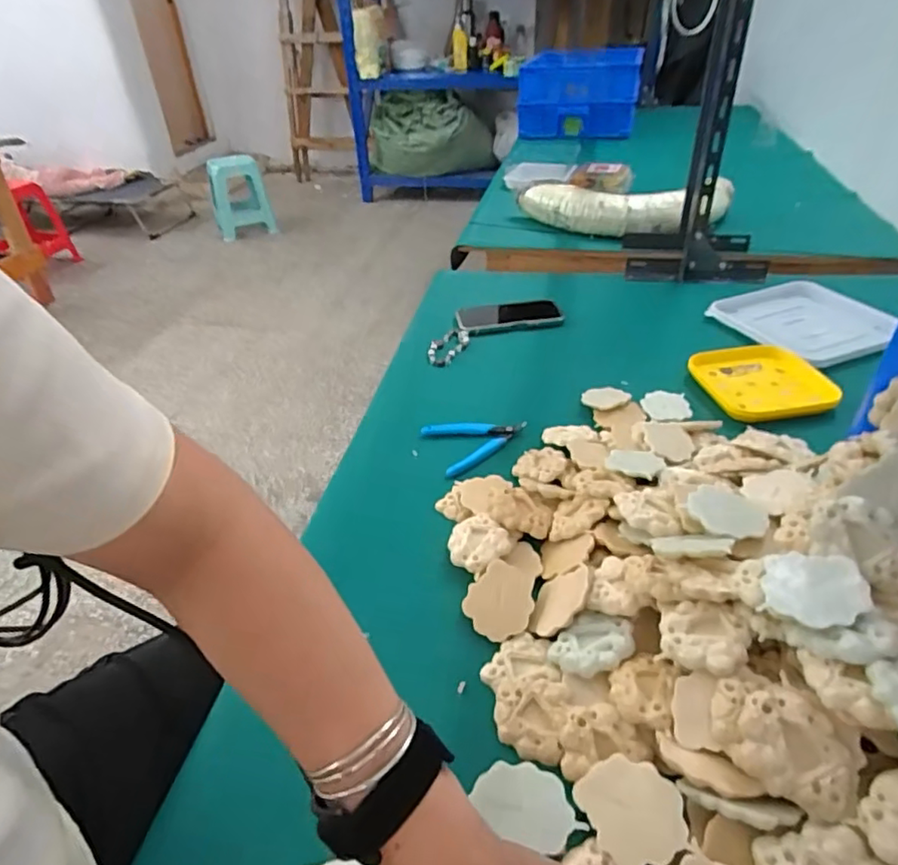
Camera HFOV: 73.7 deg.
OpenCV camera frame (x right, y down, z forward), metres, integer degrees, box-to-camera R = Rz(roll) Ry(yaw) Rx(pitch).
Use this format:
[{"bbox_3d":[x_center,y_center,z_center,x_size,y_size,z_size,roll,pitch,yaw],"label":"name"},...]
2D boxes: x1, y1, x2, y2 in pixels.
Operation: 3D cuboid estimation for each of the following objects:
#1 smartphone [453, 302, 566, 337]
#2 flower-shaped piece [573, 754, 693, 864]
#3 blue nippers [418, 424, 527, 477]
[{"bbox_3d":[0.096,-0.193,0.989,0.165,0.014,0.090,-7,37,-5],"label":"smartphone"},{"bbox_3d":[0.116,0.238,0.378,0.059,0.004,0.060,-34,51,5],"label":"flower-shaped piece"},{"bbox_3d":[0.037,0.005,0.724,0.121,0.013,0.087,-17,39,-18],"label":"blue nippers"}]

